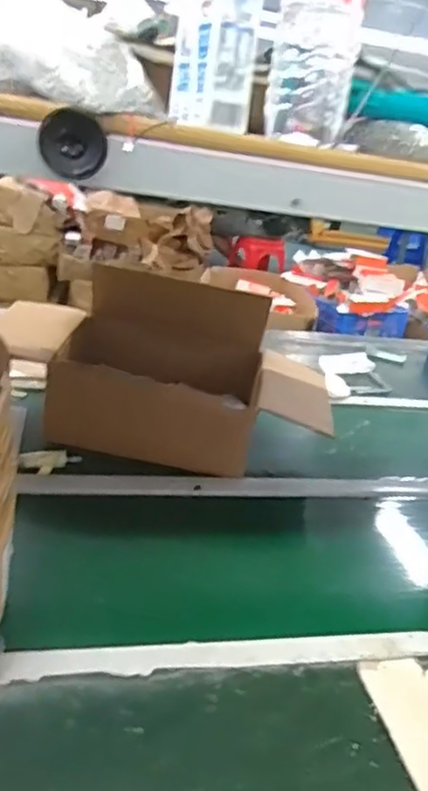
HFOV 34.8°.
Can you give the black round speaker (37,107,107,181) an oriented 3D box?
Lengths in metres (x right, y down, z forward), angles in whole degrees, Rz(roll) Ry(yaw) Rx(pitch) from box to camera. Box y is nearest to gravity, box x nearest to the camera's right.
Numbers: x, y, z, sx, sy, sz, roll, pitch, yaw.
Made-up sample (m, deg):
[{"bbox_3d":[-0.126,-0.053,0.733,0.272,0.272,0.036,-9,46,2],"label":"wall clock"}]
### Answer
[{"bbox_3d":[-0.103,-0.186,0.506,0.048,0.046,0.016,9,24,-2],"label":"black round speaker"}]

